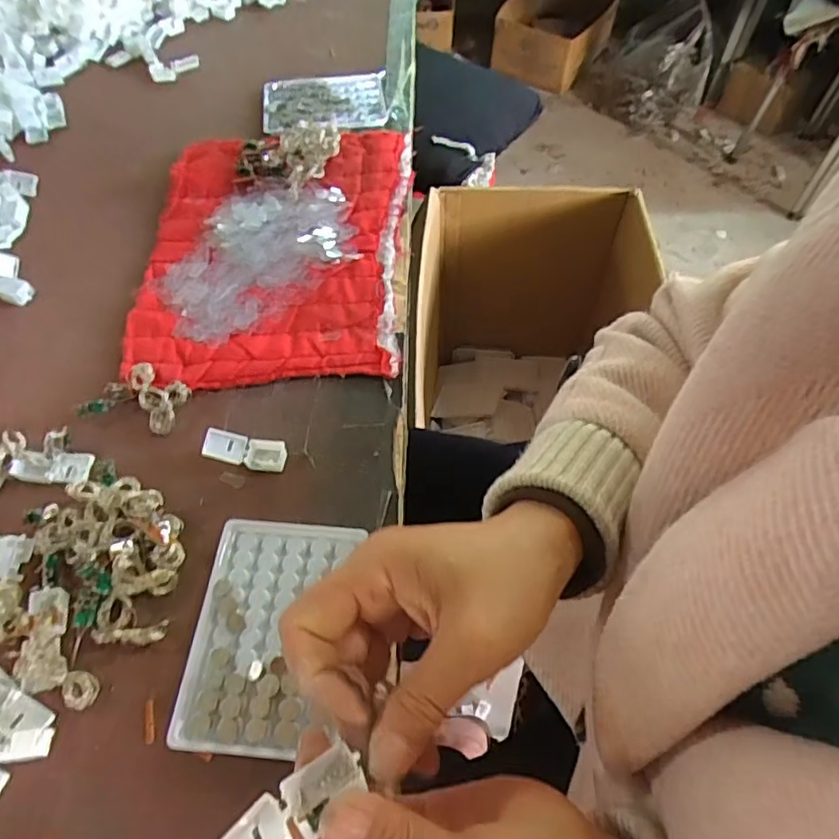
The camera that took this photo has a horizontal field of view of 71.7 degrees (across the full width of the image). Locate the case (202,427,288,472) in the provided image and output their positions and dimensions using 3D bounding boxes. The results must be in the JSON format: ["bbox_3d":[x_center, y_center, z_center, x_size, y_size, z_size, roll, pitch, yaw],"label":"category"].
[{"bbox_3d":[-0.121,0.022,0.406,0.055,0.009,0.022,13,58,-12],"label":"case"}]

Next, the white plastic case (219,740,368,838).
[{"bbox_3d":[-0.044,0.134,0.195,0.056,0.010,0.021,-34,36,-22],"label":"white plastic case"}]

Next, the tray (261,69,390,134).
[{"bbox_3d":[-0.105,-0.350,0.637,0.132,0.010,0.106,-6,59,-4],"label":"tray"}]

